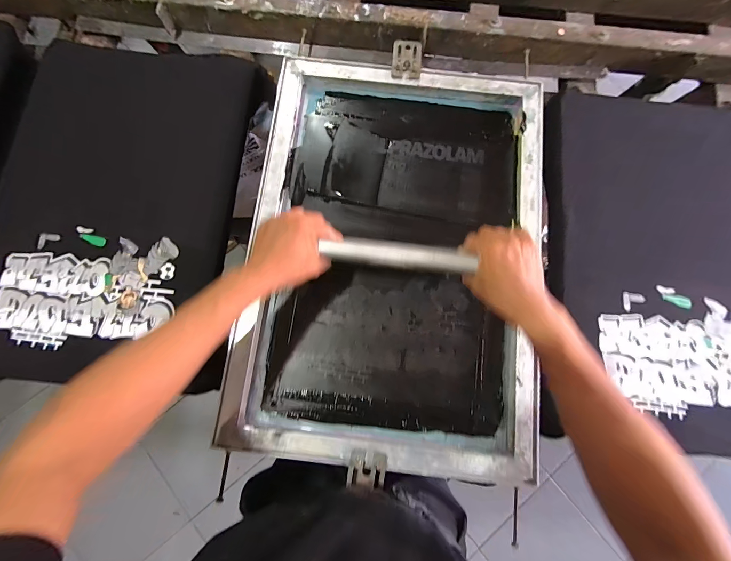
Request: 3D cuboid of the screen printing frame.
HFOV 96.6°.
[{"bbox_3d":[0.050,-0.058,0.554,0.466,0.037,0.665,6,78,1],"label":"screen printing frame"}]

